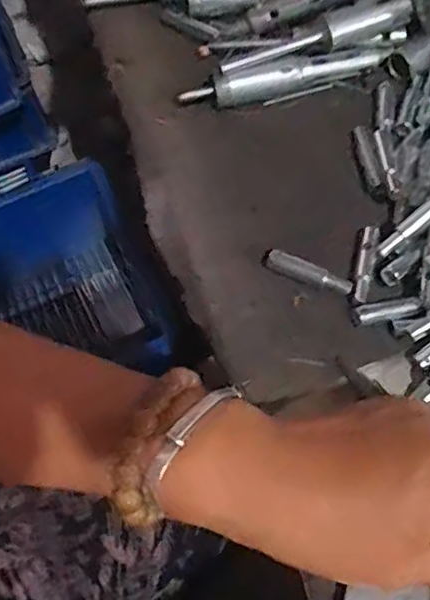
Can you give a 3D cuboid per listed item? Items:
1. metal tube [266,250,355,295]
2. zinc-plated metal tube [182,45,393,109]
[{"bbox_3d":[0.054,-0.016,0.368,0.051,0.008,0.010,19,67,15],"label":"metal tube"},{"bbox_3d":[0.049,-0.152,0.427,0.148,0.022,0.016,-15,62,-2],"label":"zinc-plated metal tube"}]

